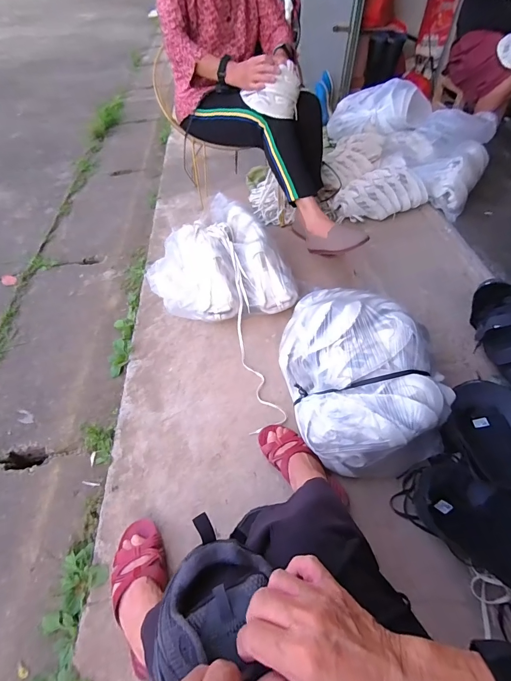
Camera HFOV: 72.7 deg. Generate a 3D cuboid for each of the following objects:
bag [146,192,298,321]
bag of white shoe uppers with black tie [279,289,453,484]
[{"bbox_3d":[-0.140,-0.259,1.110,0.407,0.170,0.498,-20,52,-8],"label":"bag"},{"bbox_3d":[0.227,0.070,0.754,0.309,0.264,0.368,-14,51,-3],"label":"bag of white shoe uppers with black tie"}]

